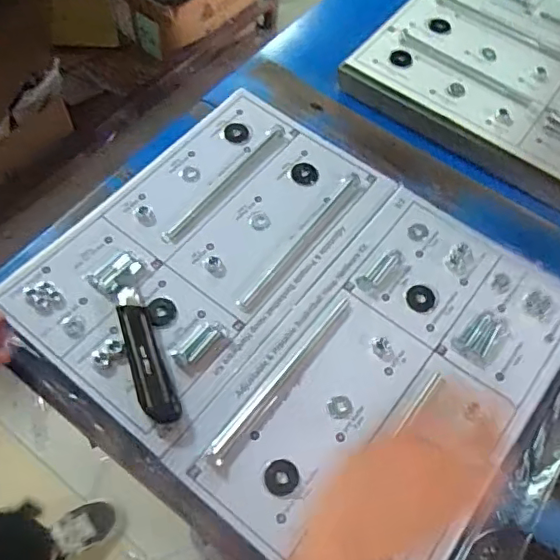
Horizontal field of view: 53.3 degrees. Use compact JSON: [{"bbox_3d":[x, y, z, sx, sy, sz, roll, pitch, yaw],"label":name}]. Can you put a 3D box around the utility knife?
[{"bbox_3d":[-0.131,0.069,0.535,0.033,0.026,0.145,-19,65,-13],"label":"utility knife"}]

